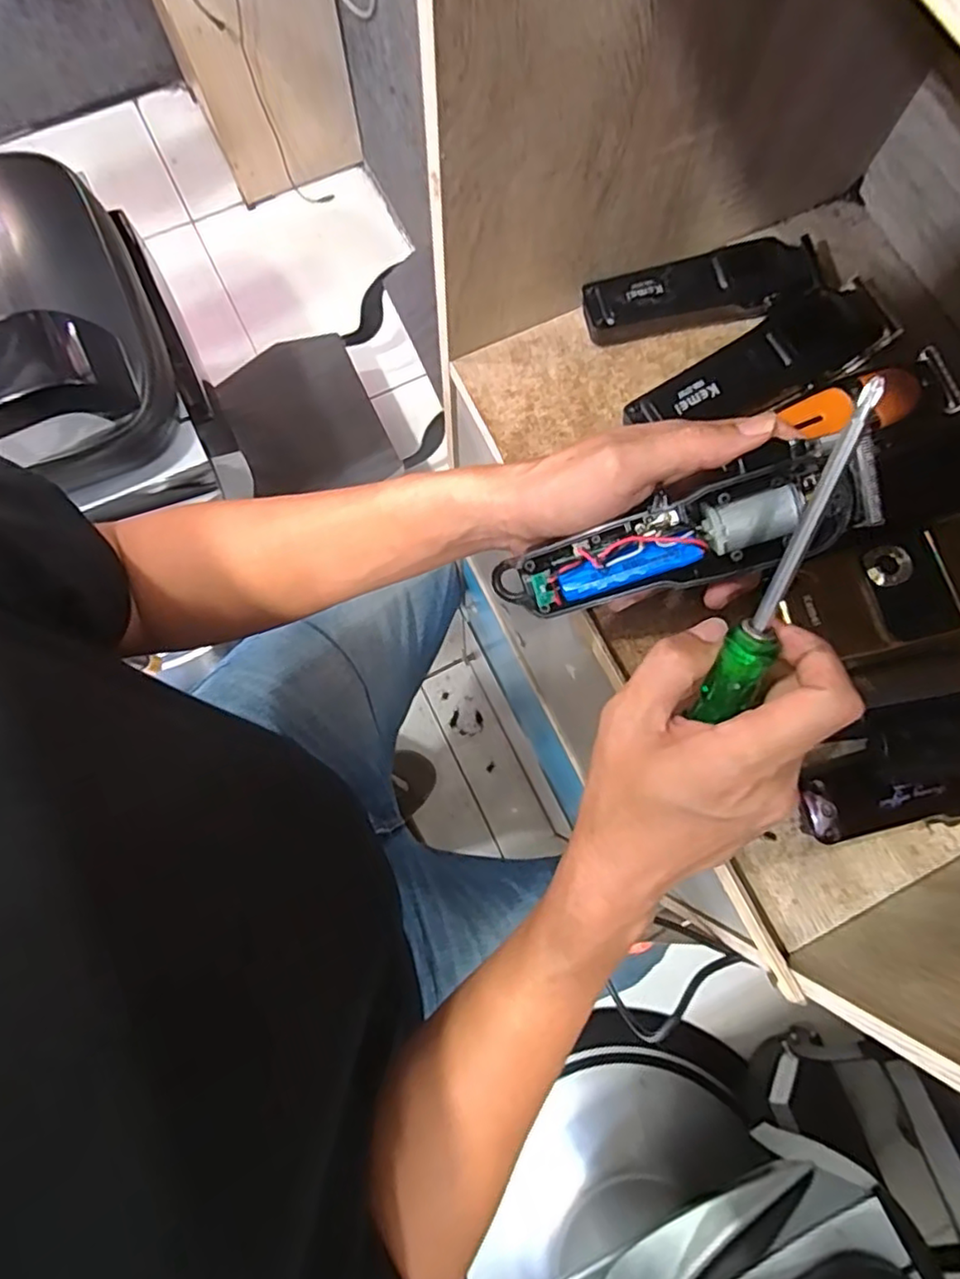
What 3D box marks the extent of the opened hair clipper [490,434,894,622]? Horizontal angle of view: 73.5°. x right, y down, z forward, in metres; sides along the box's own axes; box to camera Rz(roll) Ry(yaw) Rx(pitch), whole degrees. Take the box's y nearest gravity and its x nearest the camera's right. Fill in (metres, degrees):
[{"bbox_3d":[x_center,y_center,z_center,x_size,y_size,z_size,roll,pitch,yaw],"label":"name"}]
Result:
[{"bbox_3d":[0.094,-0.045,0.300,0.174,0.030,0.039,-16,78,13],"label":"opened hair clipper"}]

